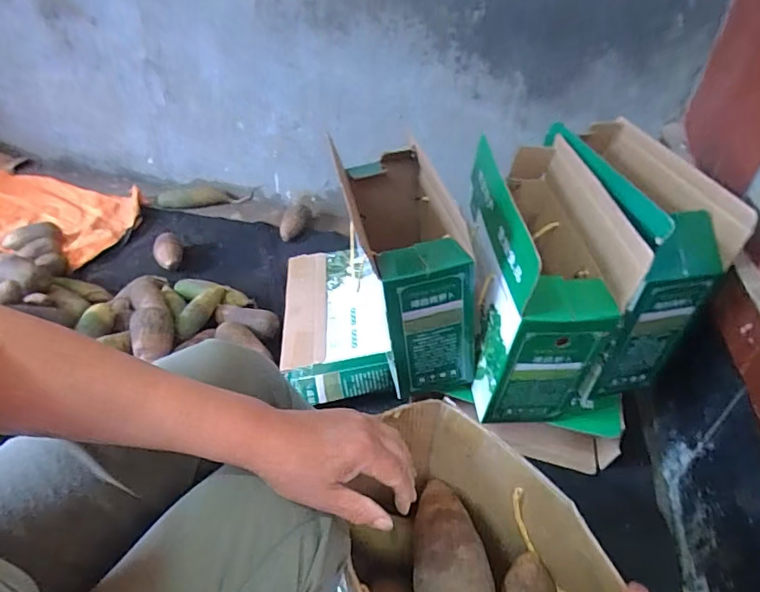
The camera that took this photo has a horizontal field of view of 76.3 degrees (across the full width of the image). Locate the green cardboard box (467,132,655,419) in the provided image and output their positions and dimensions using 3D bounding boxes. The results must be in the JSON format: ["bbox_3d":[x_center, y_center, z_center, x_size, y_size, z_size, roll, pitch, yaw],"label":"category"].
[{"bbox_3d":[0.256,-0.027,0.817,0.202,0.350,0.342,0,38,-4],"label":"green cardboard box"}]

